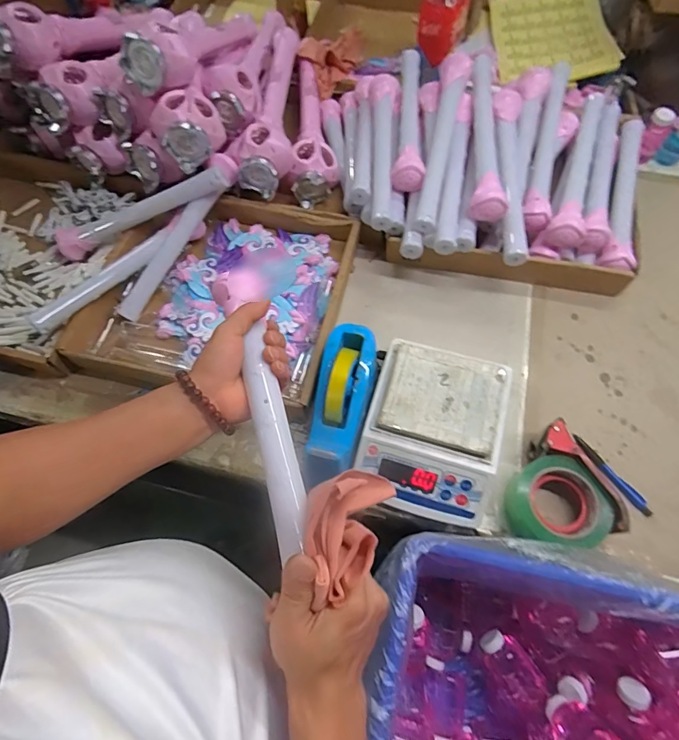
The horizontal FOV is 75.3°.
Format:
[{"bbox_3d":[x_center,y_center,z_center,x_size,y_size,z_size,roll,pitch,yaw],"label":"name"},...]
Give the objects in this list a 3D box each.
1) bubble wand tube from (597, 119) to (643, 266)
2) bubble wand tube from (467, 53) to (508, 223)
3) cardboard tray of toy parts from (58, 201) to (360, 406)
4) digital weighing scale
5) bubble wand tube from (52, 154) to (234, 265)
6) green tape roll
[{"bbox_3d":[0.469,-0.292,0.722,0.049,0.032,0.304,16,66,8],"label":"bubble wand tube"},{"bbox_3d":[0.230,-0.373,0.694,0.053,0.048,0.322,5,65,3],"label":"bubble wand tube"},{"bbox_3d":[-0.189,-0.126,0.703,0.375,0.058,0.355,12,66,6],"label":"cardboard tray of toy parts"},{"bbox_3d":[0.123,0.080,0.586,0.163,0.080,0.210,15,66,7],"label":"digital weighing scale"},{"bbox_3d":[-0.317,-0.261,0.723,0.321,0.054,0.059,-20,66,10],"label":"bubble wand tube"},{"bbox_3d":[0.265,0.165,0.550,0.112,0.063,0.099,12,66,6],"label":"green tape roll"}]

